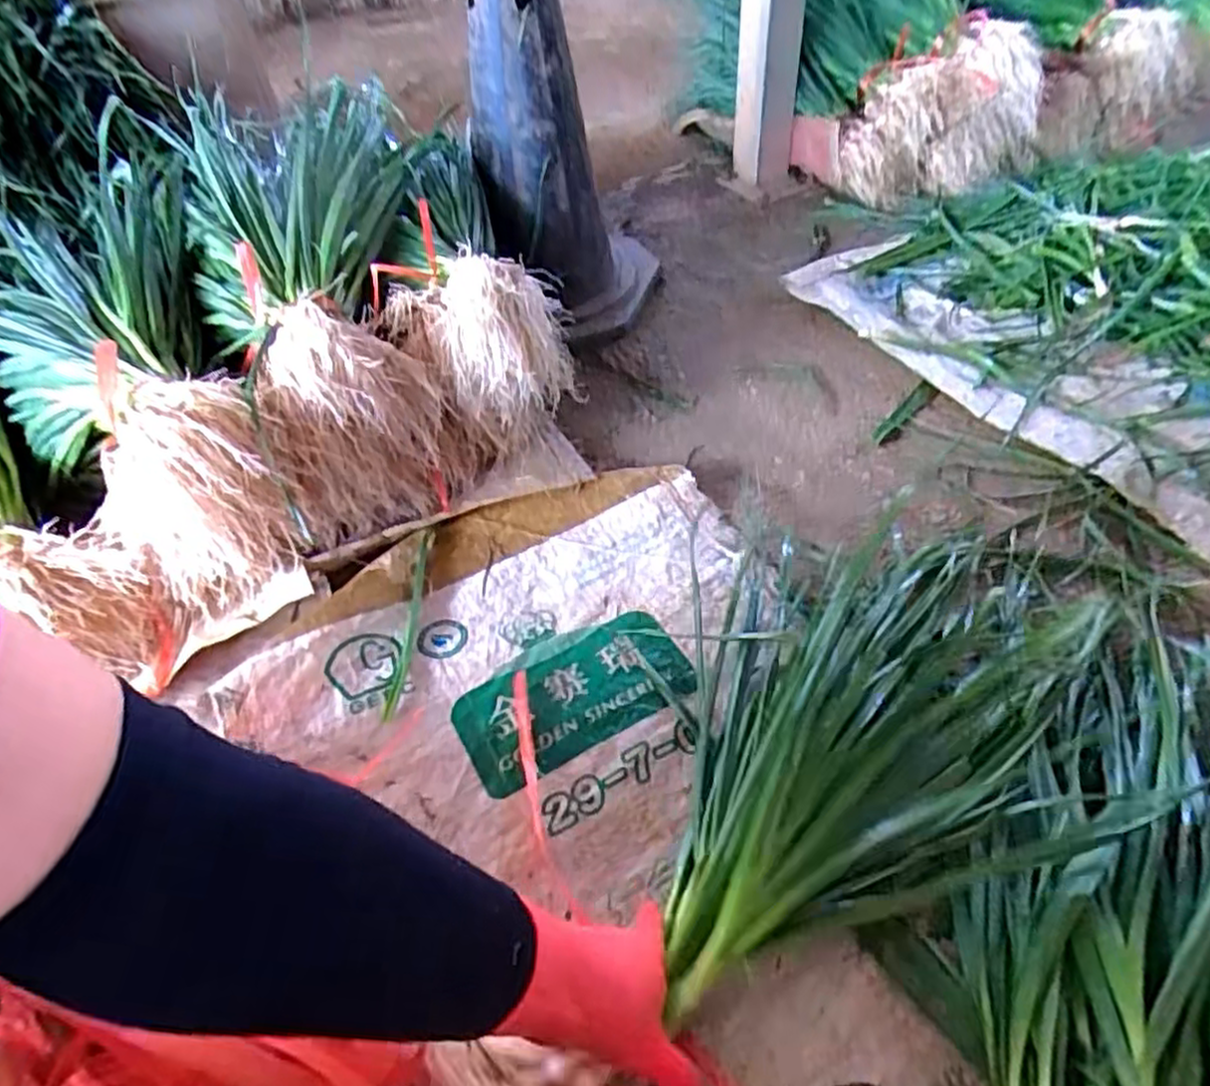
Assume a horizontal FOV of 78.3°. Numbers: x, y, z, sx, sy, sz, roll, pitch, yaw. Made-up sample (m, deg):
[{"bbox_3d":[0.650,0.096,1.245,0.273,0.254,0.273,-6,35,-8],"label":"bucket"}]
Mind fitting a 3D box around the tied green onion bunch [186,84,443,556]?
[{"bbox_3d":[-0.338,-0.303,0.872,0.270,0.201,0.587,-13,70,-7],"label":"tied green onion bunch"}]

